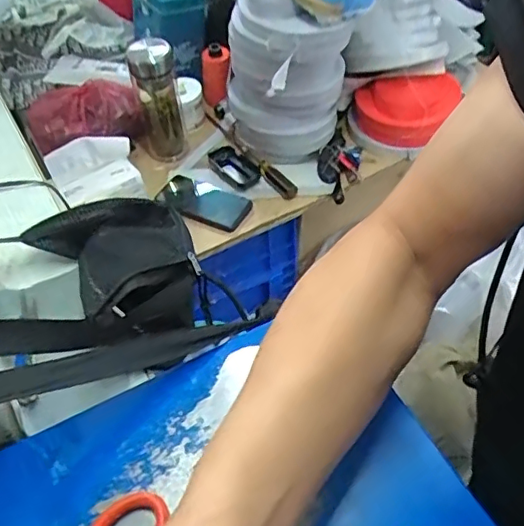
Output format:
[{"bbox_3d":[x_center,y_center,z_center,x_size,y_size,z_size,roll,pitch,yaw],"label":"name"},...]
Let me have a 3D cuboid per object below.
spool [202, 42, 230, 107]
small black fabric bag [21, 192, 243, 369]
[{"bbox_3d":[-0.092,-0.376,1.131,0.052,0.105,0.058,-5,51,-1],"label":"spool"},{"bbox_3d":[-0.124,-0.013,0.510,0.126,0.066,0.159,-31,56,-20],"label":"small black fabric bag"}]

